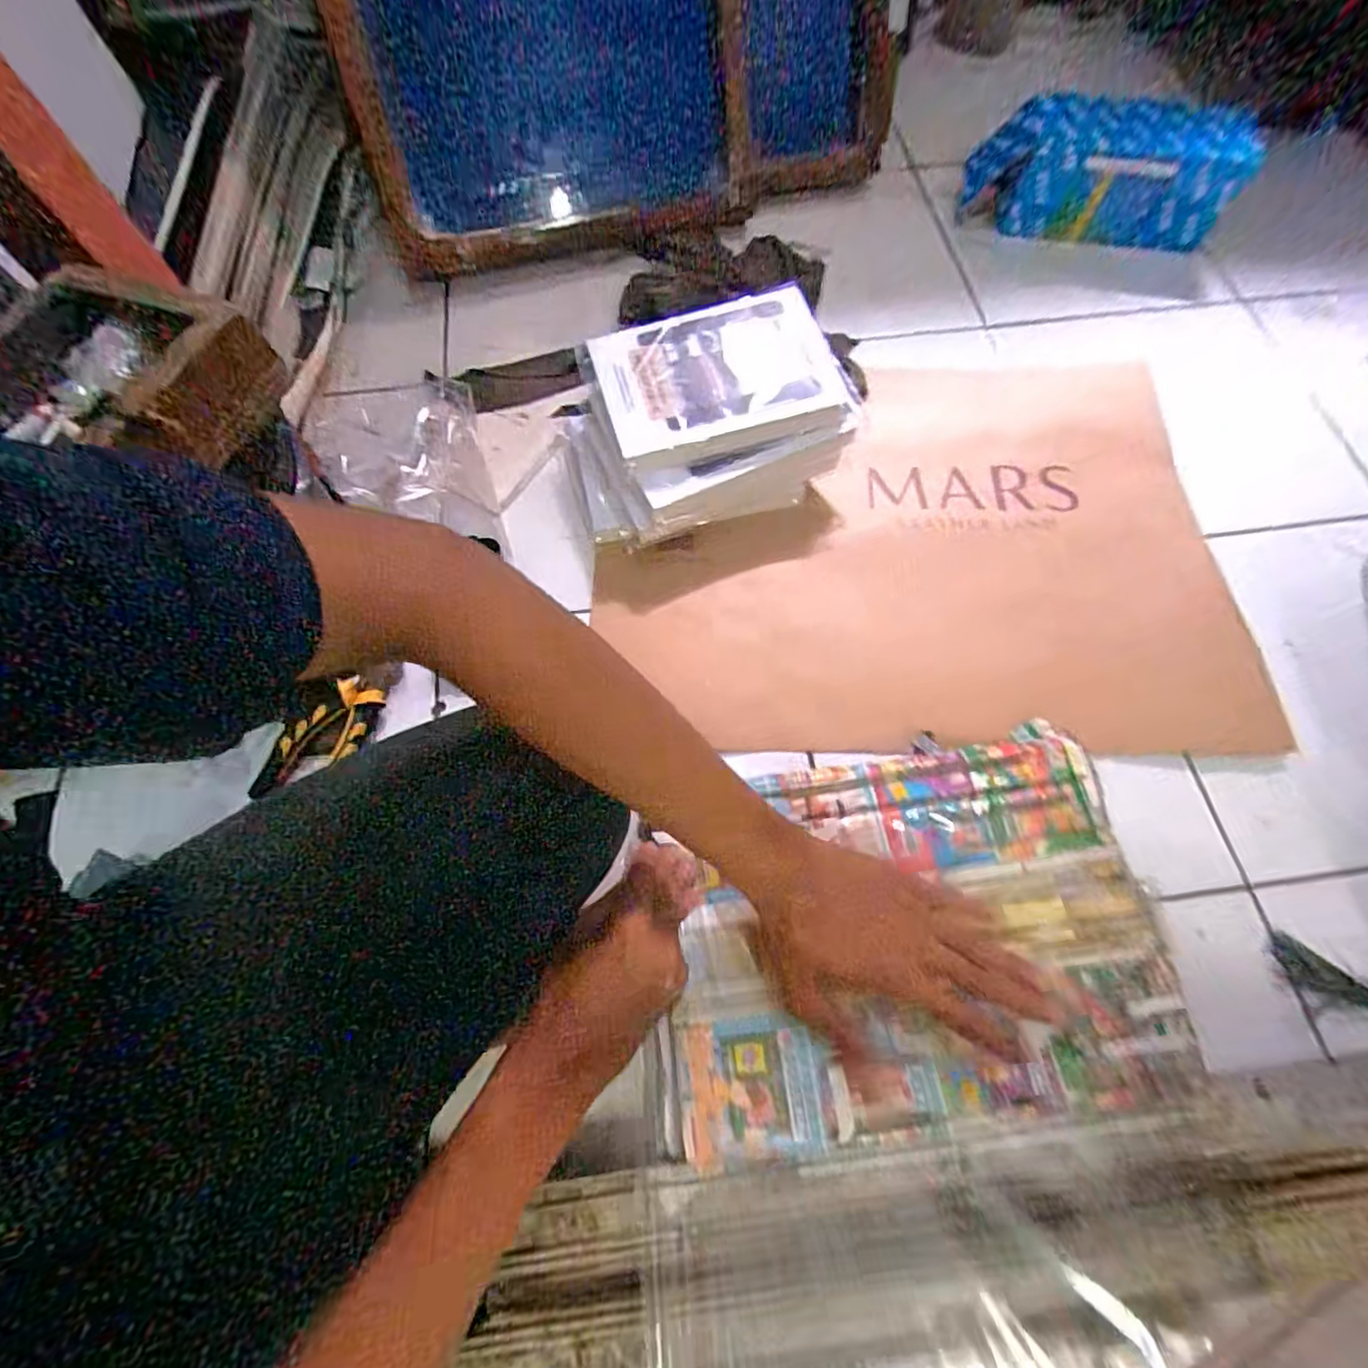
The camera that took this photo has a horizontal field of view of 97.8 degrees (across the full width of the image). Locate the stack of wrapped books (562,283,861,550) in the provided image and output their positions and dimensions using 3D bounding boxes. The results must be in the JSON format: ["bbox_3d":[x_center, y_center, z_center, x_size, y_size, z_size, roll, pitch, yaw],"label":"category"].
[{"bbox_3d":[0.023,-0.239,0.546,0.253,0.103,0.175,-15,70,-5],"label":"stack of wrapped books"}]

